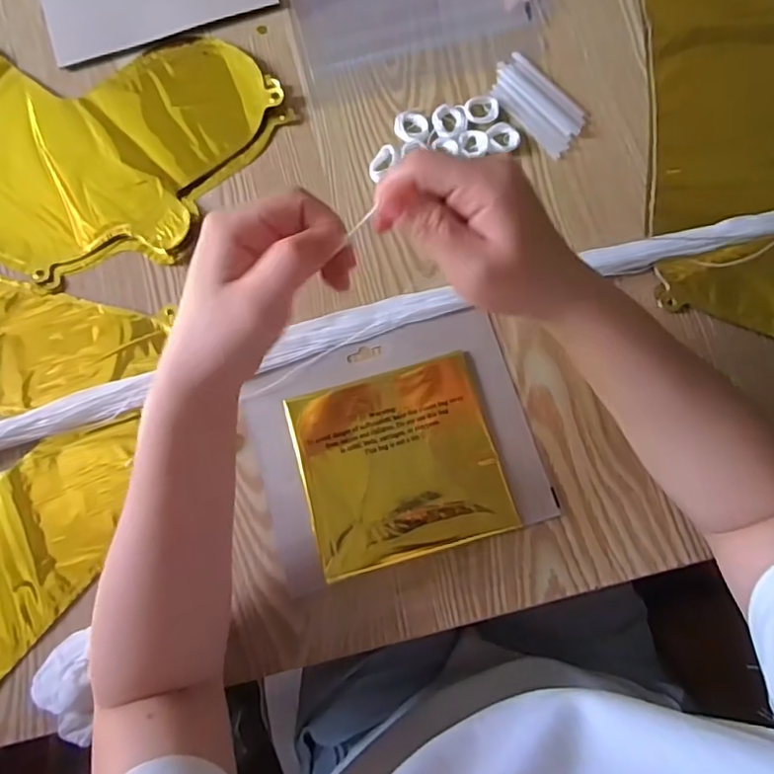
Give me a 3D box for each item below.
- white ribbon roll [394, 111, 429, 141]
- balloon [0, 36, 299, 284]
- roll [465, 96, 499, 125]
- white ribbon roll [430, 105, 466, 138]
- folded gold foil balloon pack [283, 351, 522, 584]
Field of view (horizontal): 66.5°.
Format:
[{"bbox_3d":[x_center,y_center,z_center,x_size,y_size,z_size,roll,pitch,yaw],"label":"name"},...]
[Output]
[{"bbox_3d":[0.019,-0.207,0.470,0.026,0.005,0.030,-17,78,-3],"label":"white ribbon roll"},{"bbox_3d":[-0.318,-0.238,0.486,0.412,0.013,0.229,27,79,7],"label":"balloon"},{"bbox_3d":[0.075,-0.220,0.469,0.027,0.004,0.023,-5,77,0],"label":"roll"},{"bbox_3d":[0.049,-0.210,0.467,0.025,0.006,0.028,5,77,2],"label":"white ribbon roll"},{"bbox_3d":[0.008,0.053,0.416,0.135,0.009,0.129,-16,77,-3],"label":"folded gold foil balloon pack"}]

